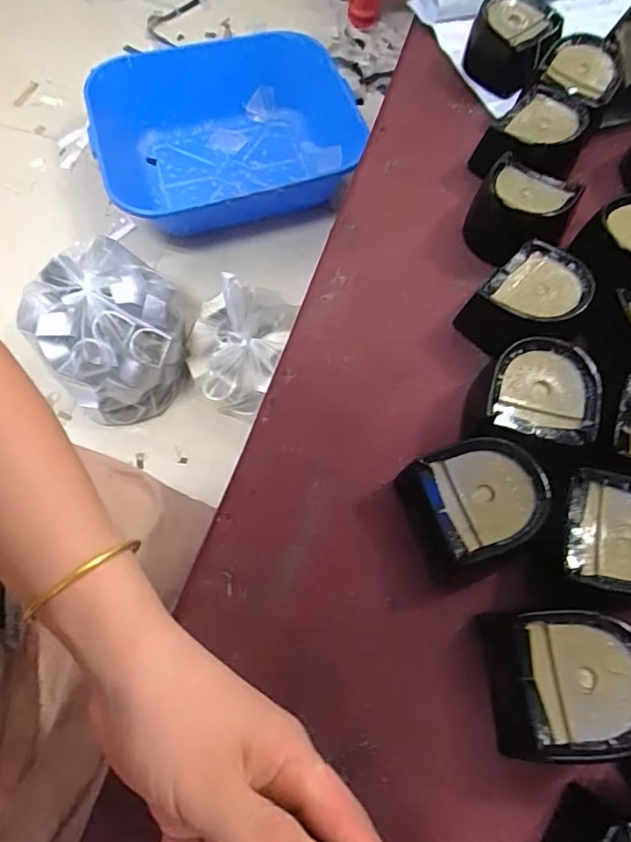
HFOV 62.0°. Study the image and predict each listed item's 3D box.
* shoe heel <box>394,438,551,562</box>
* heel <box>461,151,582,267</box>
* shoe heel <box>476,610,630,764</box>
[{"bbox_3d":[0.080,0.043,0.269,0.064,0.040,0.056,-17,66,-6],"label":"shoe heel"},{"bbox_3d":[0.133,-0.136,0.348,0.061,0.036,0.066,24,68,12],"label":"heel"},{"bbox_3d":[0.111,0.118,0.236,0.062,0.040,0.056,3,66,3],"label":"shoe heel"}]

